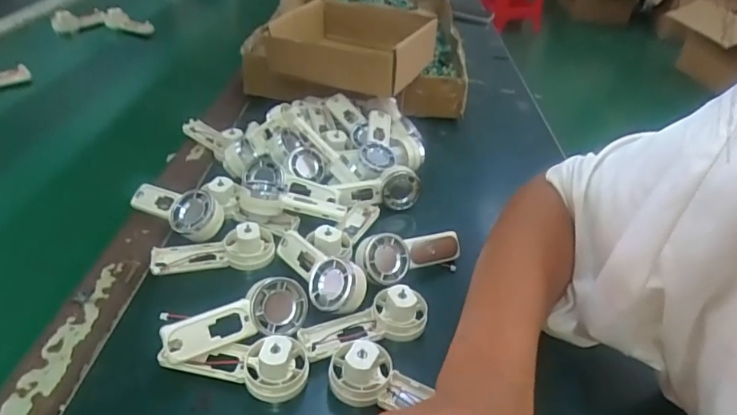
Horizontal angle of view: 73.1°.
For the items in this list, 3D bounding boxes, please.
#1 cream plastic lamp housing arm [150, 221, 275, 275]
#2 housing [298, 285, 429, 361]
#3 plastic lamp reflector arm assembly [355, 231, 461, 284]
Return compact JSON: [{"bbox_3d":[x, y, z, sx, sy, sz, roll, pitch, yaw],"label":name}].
[{"bbox_3d":[-0.123,0.032,0.393,0.092,0.030,0.034,-4,36,-12],"label":"cream plastic lamp housing arm"},{"bbox_3d":[0.000,0.076,0.341,0.091,0.023,0.038,-14,40,-24],"label":"housing"},{"bbox_3d":[0.036,0.035,0.396,0.092,0.032,0.034,-7,37,-16],"label":"plastic lamp reflector arm assembly"}]

